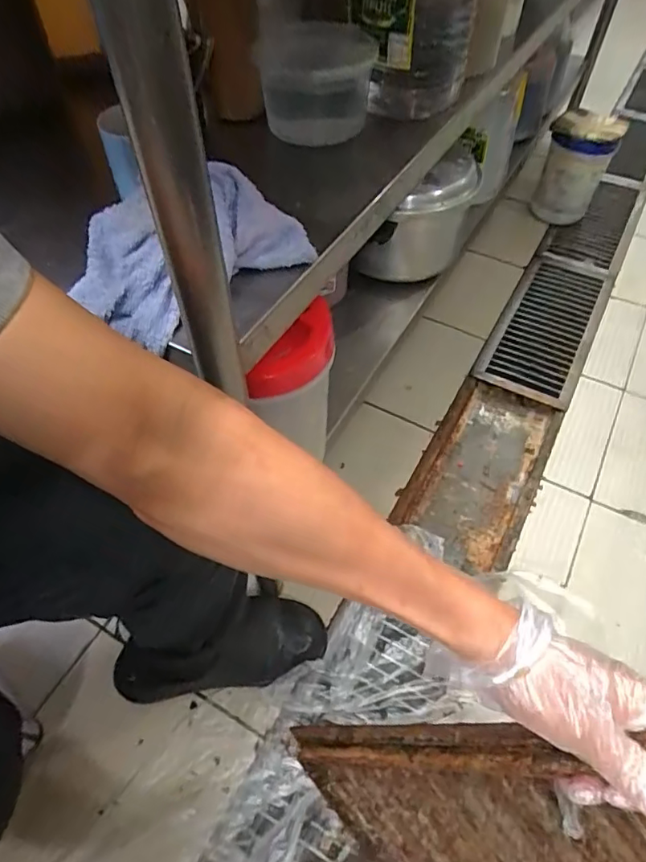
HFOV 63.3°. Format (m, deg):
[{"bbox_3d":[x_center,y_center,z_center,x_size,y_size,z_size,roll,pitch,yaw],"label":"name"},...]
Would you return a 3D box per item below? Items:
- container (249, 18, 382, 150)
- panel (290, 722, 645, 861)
[{"bbox_3d":[-0.007,-0.464,0.691,0.146,0.099,0.152,1,54,1],"label":"container"},{"bbox_3d":[0.147,0.337,0.448,0.026,0.473,0.187,-32,87,-44],"label":"panel"}]

